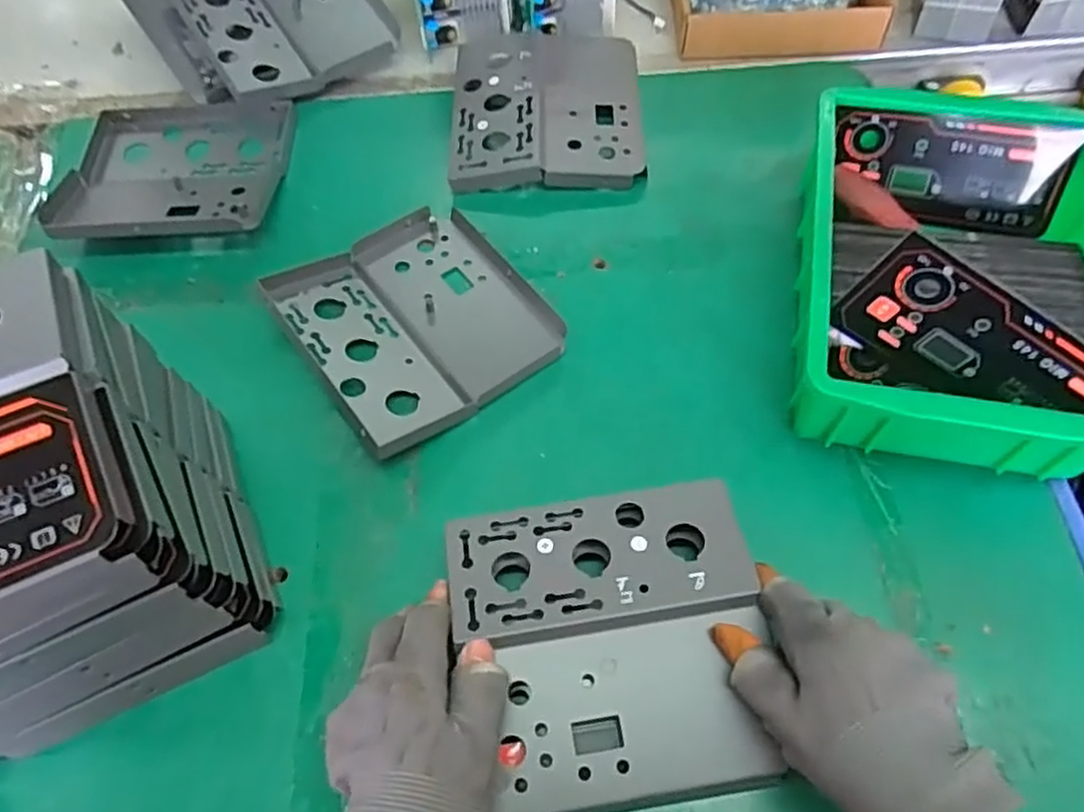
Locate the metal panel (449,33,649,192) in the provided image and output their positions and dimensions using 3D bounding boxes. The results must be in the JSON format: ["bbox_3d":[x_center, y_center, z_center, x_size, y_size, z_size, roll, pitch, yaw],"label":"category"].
[{"bbox_3d":[0.005,-0.232,0.579,0.146,0.027,0.152,-1,62,2],"label":"metal panel"}]

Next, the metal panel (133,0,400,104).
[{"bbox_3d":[-0.233,-0.332,0.632,0.182,0.049,0.174,-32,74,-14],"label":"metal panel"}]

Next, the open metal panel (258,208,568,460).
[{"bbox_3d":[-0.084,-0.061,0.487,0.152,0.029,0.160,-34,66,-15],"label":"open metal panel"}]

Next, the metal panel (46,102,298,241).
[{"bbox_3d":[-0.282,-0.186,0.561,0.158,0.033,0.167,-1,62,2],"label":"metal panel"}]

